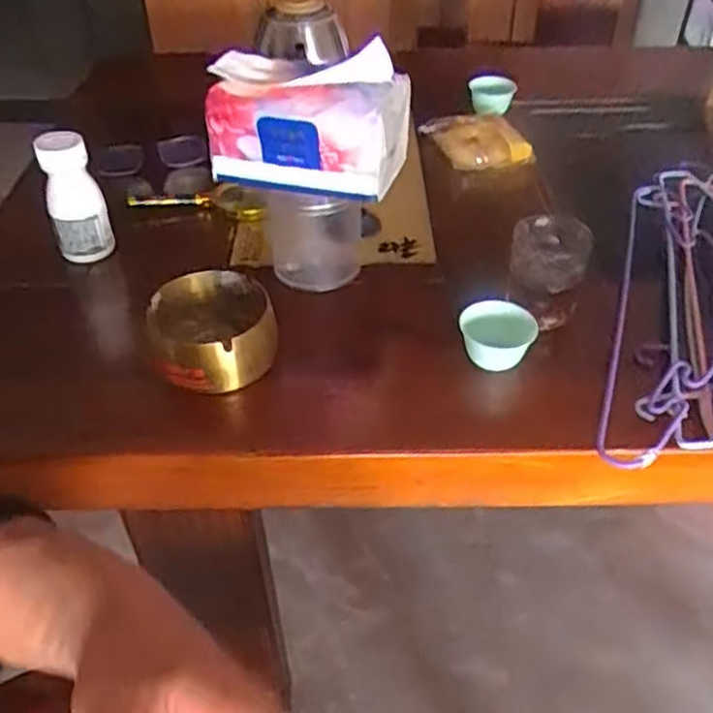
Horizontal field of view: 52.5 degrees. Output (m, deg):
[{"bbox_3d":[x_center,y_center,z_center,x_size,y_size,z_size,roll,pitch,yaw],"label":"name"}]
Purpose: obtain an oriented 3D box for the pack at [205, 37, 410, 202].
[{"bbox_3d":[-0.042,-0.187,0.577,0.150,0.100,0.076,9,43,12],"label":"pack"}]

